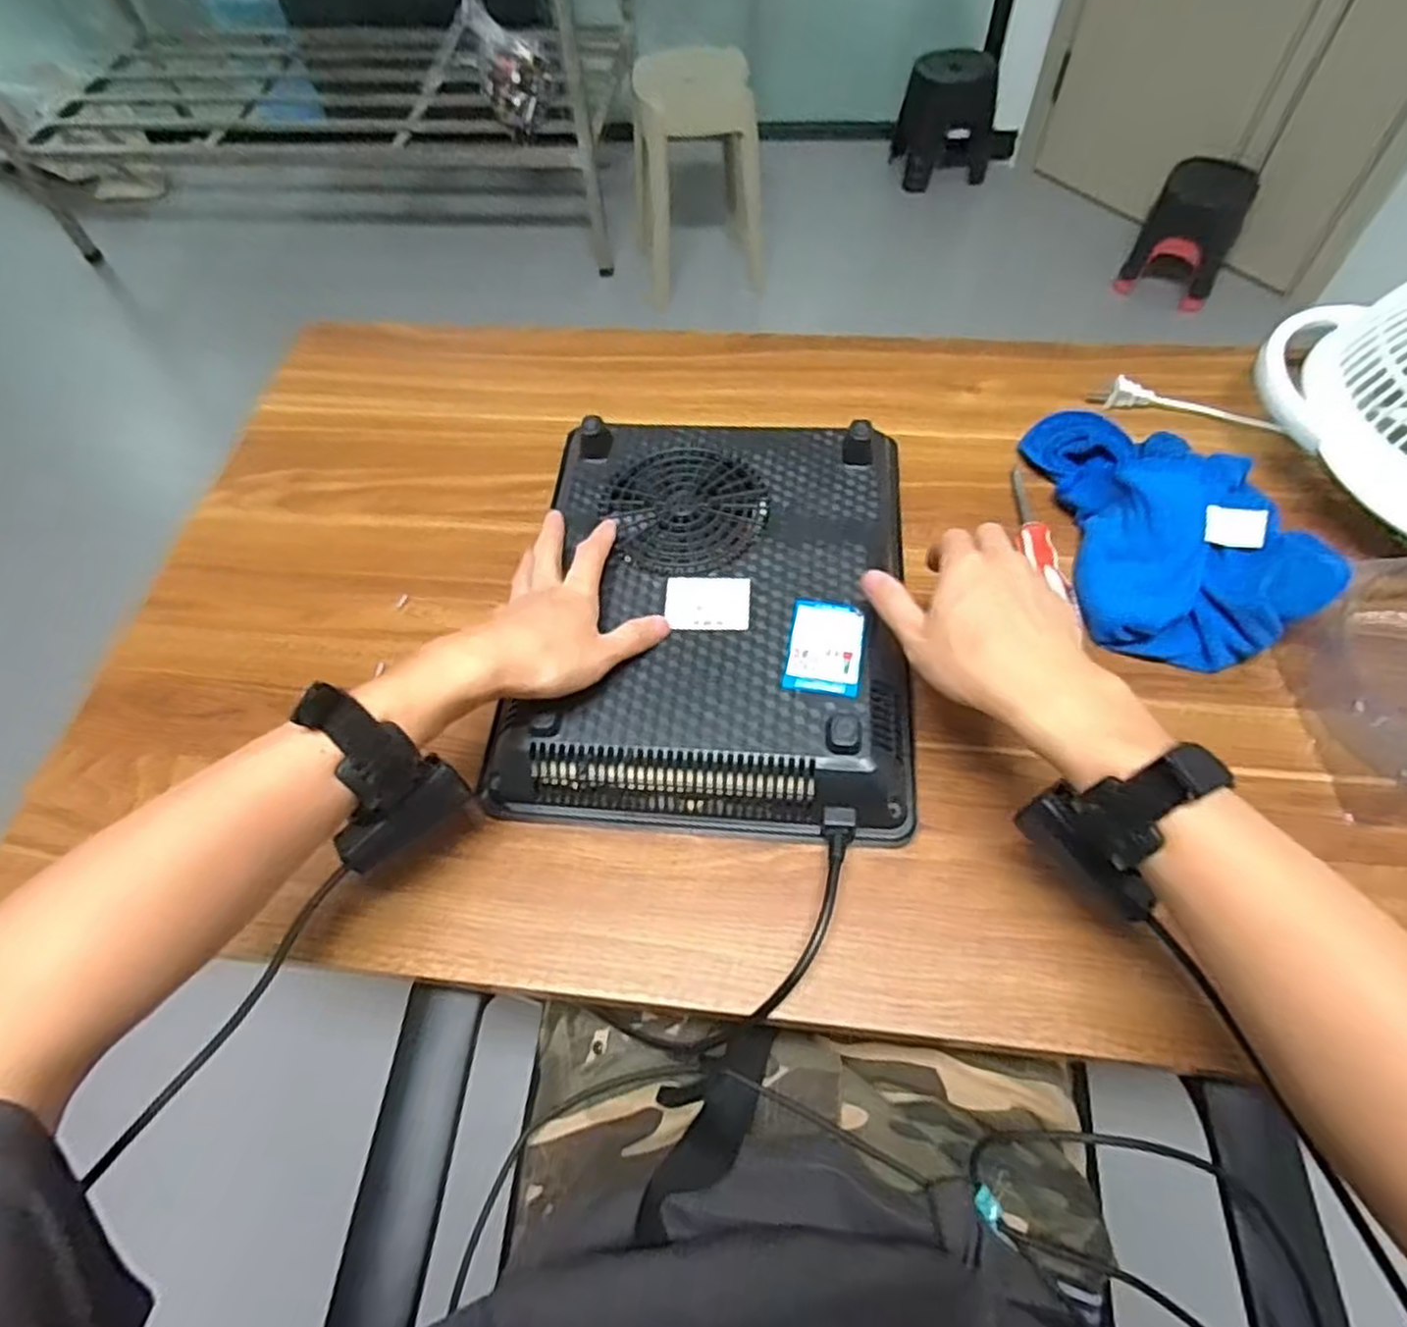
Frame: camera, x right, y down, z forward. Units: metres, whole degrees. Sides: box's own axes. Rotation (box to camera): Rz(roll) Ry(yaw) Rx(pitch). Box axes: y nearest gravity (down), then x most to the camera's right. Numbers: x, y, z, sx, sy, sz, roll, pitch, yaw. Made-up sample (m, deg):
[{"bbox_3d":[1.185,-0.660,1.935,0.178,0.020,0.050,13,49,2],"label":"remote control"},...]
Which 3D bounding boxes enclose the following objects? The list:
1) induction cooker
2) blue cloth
[{"bbox_3d":[0.007,-0.045,0.534,0.264,0.053,0.314,3,59,5],"label":"induction cooker"},{"bbox_3d":[0.338,-0.108,0.550,0.136,0.072,0.217,-3,59,1],"label":"blue cloth"}]

